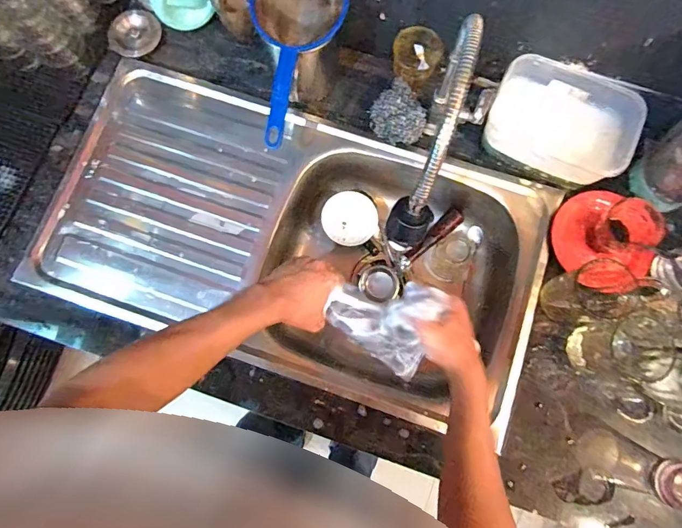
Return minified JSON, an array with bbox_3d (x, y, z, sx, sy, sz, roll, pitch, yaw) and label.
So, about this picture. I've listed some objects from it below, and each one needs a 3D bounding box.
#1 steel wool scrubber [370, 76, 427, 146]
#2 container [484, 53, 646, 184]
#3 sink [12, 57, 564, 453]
[{"bbox_3d":[0.087,-0.227,0.648,0.073,0.034,0.092,-31,79,-7],"label":"steel wool scrubber"},{"bbox_3d":[0.320,-0.204,0.616,0.201,0.076,0.150,23,80,5],"label":"container"},{"bbox_3d":[-0.073,-0.033,0.697,0.747,0.131,0.403,18,80,4],"label":"sink"}]

